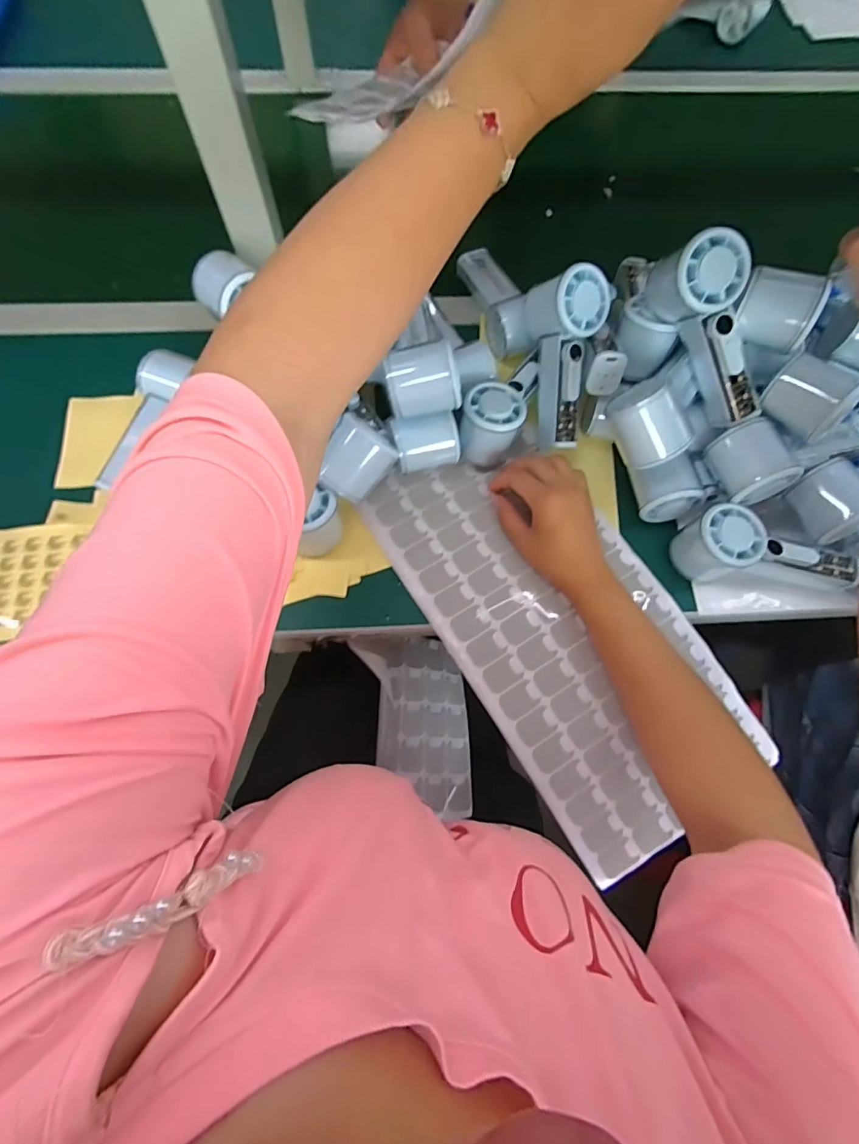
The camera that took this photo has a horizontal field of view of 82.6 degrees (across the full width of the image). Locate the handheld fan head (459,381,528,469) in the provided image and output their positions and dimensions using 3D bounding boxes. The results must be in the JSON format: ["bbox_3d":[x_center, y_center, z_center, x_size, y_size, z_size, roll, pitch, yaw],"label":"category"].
[{"bbox_3d":[0.059,-0.139,0.473,0.055,0.063,0.055,1,70,-2],"label":"handheld fan head"}]

